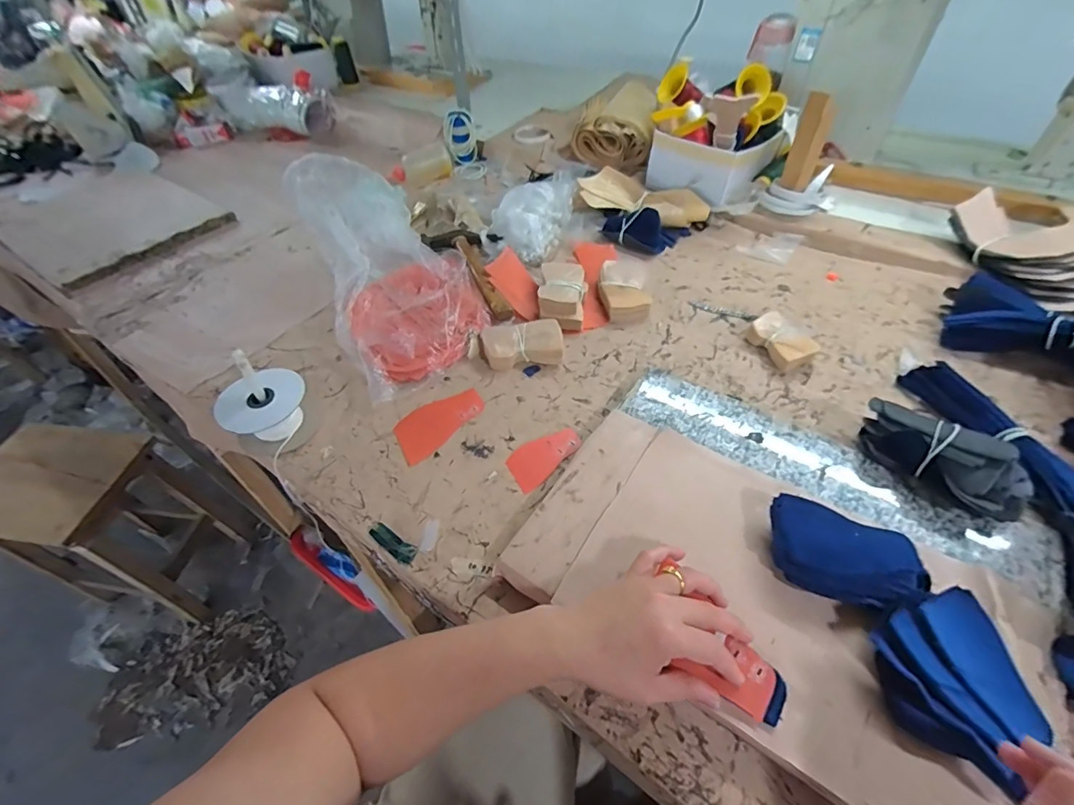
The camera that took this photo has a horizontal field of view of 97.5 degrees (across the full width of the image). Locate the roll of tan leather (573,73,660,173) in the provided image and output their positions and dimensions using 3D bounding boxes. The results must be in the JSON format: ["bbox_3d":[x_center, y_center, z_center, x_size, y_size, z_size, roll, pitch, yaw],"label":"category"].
[{"bbox_3d":[0.167,-0.587,0.975,0.151,0.087,0.255,8,50,10],"label":"roll of tan leather"}]

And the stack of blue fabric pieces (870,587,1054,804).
[{"bbox_3d":[0.299,0.192,0.334,0.100,0.032,0.093,-25,52,-18],"label":"stack of blue fabric pieces"}]

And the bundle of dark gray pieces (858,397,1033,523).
[{"bbox_3d":[0.382,0.050,0.446,0.063,0.050,0.140,-25,52,-18],"label":"bundle of dark gray pieces"}]

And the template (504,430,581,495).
[{"bbox_3d":[0.005,0.057,0.520,0.050,0.004,0.091,35,59,29],"label":"template"}]

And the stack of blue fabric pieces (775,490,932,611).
[{"bbox_3d":[0.252,0.130,0.387,0.121,0.038,0.069,22,53,21],"label":"stack of blue fabric pieces"}]

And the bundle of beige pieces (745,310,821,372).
[{"bbox_3d":[0.310,-0.078,0.601,0.045,0.029,0.078,-19,50,-13],"label":"bundle of beige pieces"}]

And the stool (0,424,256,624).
[{"bbox_3d":[-0.942,0.280,1.058,0.345,0.428,0.236,4,49,7],"label":"stool"}]

